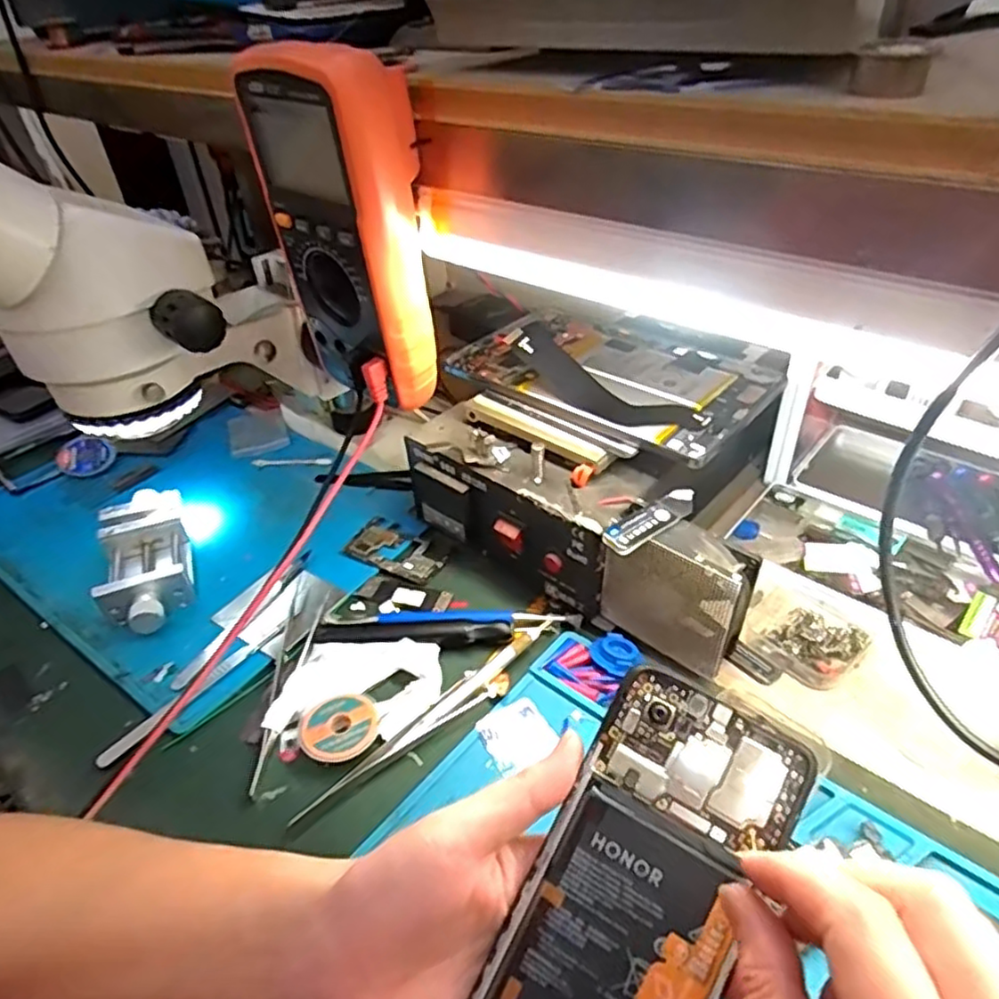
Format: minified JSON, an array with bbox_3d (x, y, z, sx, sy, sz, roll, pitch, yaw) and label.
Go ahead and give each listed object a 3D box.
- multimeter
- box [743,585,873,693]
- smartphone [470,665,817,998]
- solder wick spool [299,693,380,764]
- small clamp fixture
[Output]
[{"bbox_3d":[-0.079,-0.141,0.360,0.081,0.168,0.050,29,50,35],"label":"multimeter"},{"bbox_3d":[0.190,0.080,0.415,0.058,0.015,0.065,-30,45,-26],"label":"box"},{"bbox_3d":[0.048,0.150,0.241,0.072,0.004,0.164,25,80,18],"label":"smartphone"},{"bbox_3d":[-0.090,0.129,0.378,0.043,0.010,0.039,-29,44,-26],"label":"solder wick spool"},{"bbox_3d":[-0.256,0.042,0.487,0.056,0.034,0.131,-20,41,-17],"label":"small clamp fixture"}]

